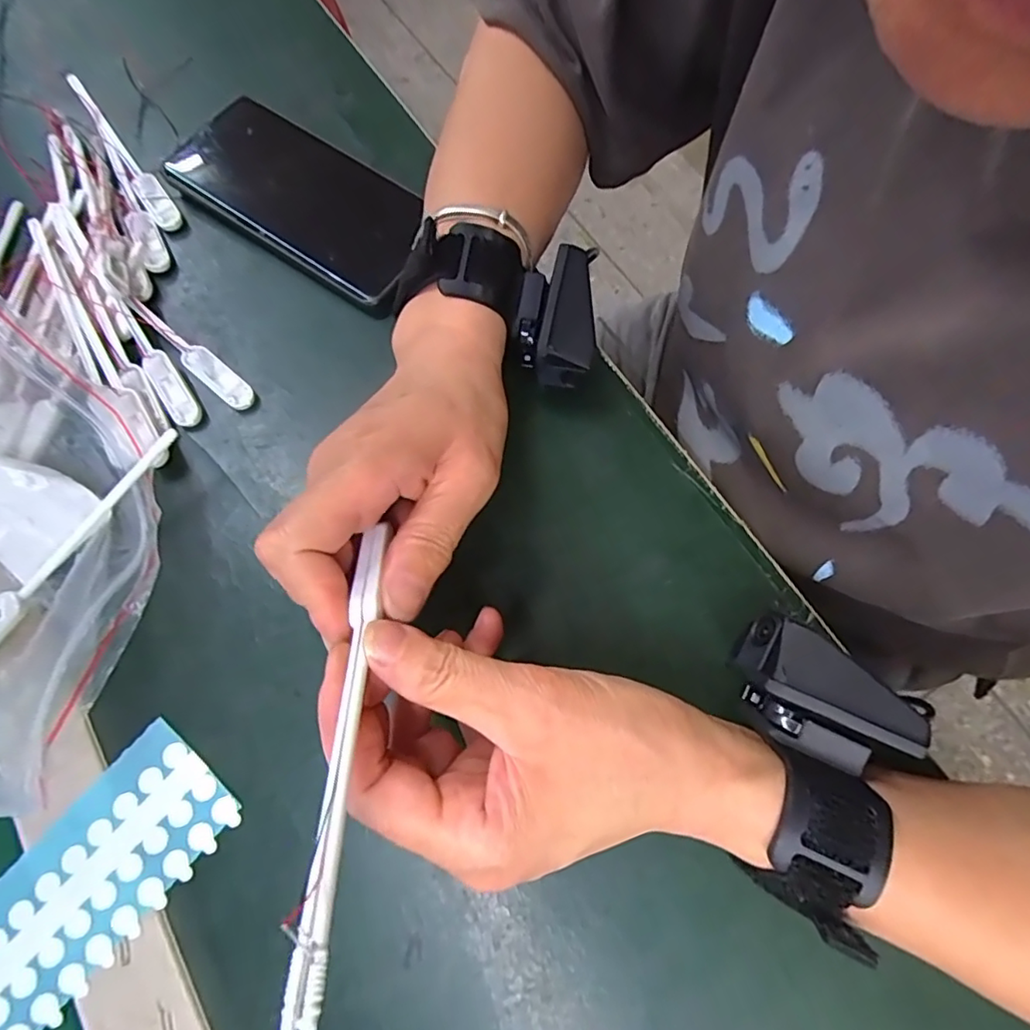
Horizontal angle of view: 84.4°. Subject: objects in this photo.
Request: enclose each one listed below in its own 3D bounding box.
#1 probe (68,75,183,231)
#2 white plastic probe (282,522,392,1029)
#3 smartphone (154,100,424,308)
[{"bbox_3d":[-0.242,-0.226,0.350,0.016,0.010,0.137,-34,75,-10],"label":"probe"},{"bbox_3d":[-0.049,0.058,0.166,0.009,0.010,0.137,-4,48,0],"label":"white plastic probe"},{"bbox_3d":[-0.128,-0.189,0.328,0.164,0.012,0.073,32,78,8],"label":"smartphone"}]

